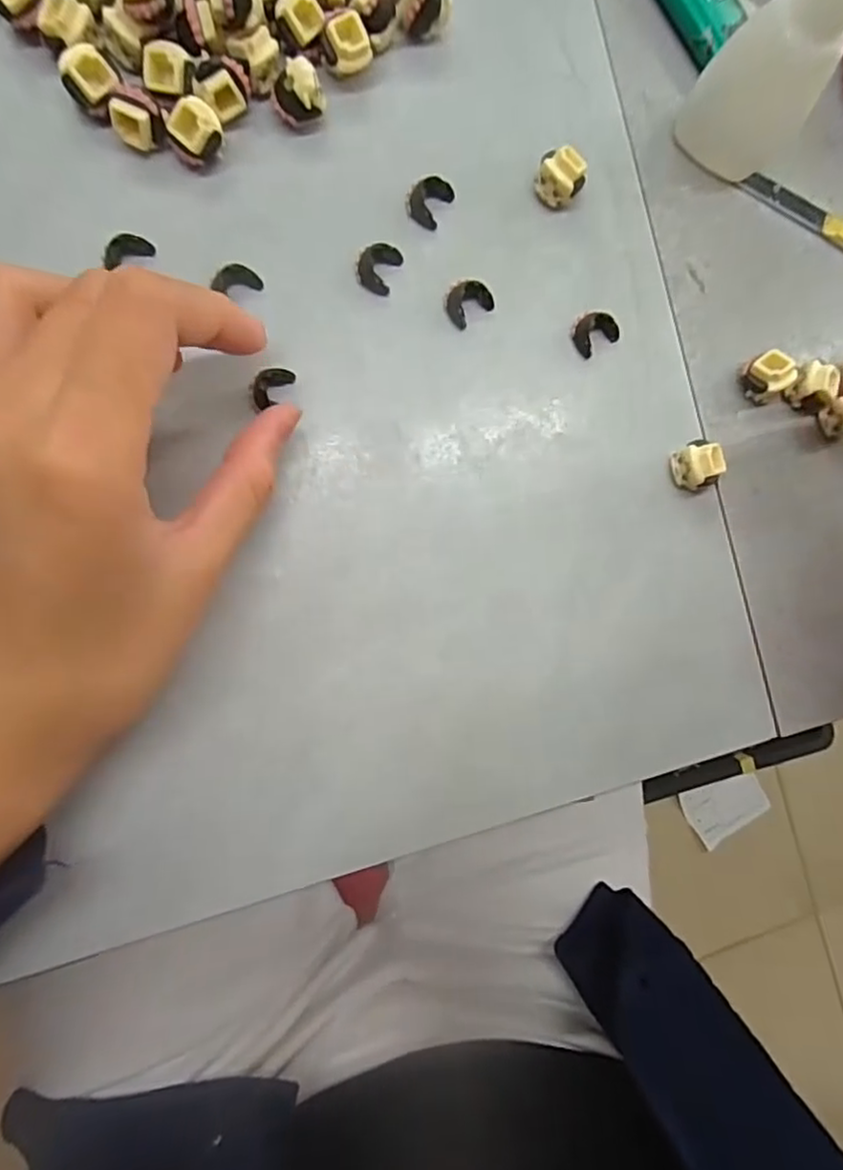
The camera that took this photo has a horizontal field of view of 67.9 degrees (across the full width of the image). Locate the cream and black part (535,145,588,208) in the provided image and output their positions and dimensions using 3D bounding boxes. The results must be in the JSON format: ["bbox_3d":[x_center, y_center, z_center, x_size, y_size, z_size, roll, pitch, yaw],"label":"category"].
[{"bbox_3d":[0.048,-0.141,0.218,0.016,0.014,0.014,41,83,-6],"label":"cream and black part"}]

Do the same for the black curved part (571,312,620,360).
[{"bbox_3d":[0.062,-0.090,0.221,0.015,0.008,0.012,-33,93,-8],"label":"black curved part"}]

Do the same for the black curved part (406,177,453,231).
[{"bbox_3d":[0.003,-0.132,0.214,0.012,0.006,0.017,30,84,-7],"label":"black curved part"}]

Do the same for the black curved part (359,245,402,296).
[{"bbox_3d":[-0.014,-0.107,0.210,0.012,0.006,0.015,24,85,-7],"label":"black curved part"}]

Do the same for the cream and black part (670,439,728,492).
[{"bbox_3d":[0.097,-0.042,0.221,0.013,0.015,0.015,-23,92,-9],"label":"cream and black part"}]

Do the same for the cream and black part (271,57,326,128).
[{"bbox_3d":[-0.040,-0.159,0.203,0.016,0.014,0.013,-3,89,-9],"label":"cream and black part"}]

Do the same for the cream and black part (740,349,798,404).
[{"bbox_3d":[0.125,-0.075,0.226,0.013,0.015,0.016,-29,93,-8],"label":"cream and black part"}]

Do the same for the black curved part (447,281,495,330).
[{"bbox_3d":[0.017,-0.097,0.214,0.015,0.008,0.011,-36,94,-8],"label":"black curved part"}]

